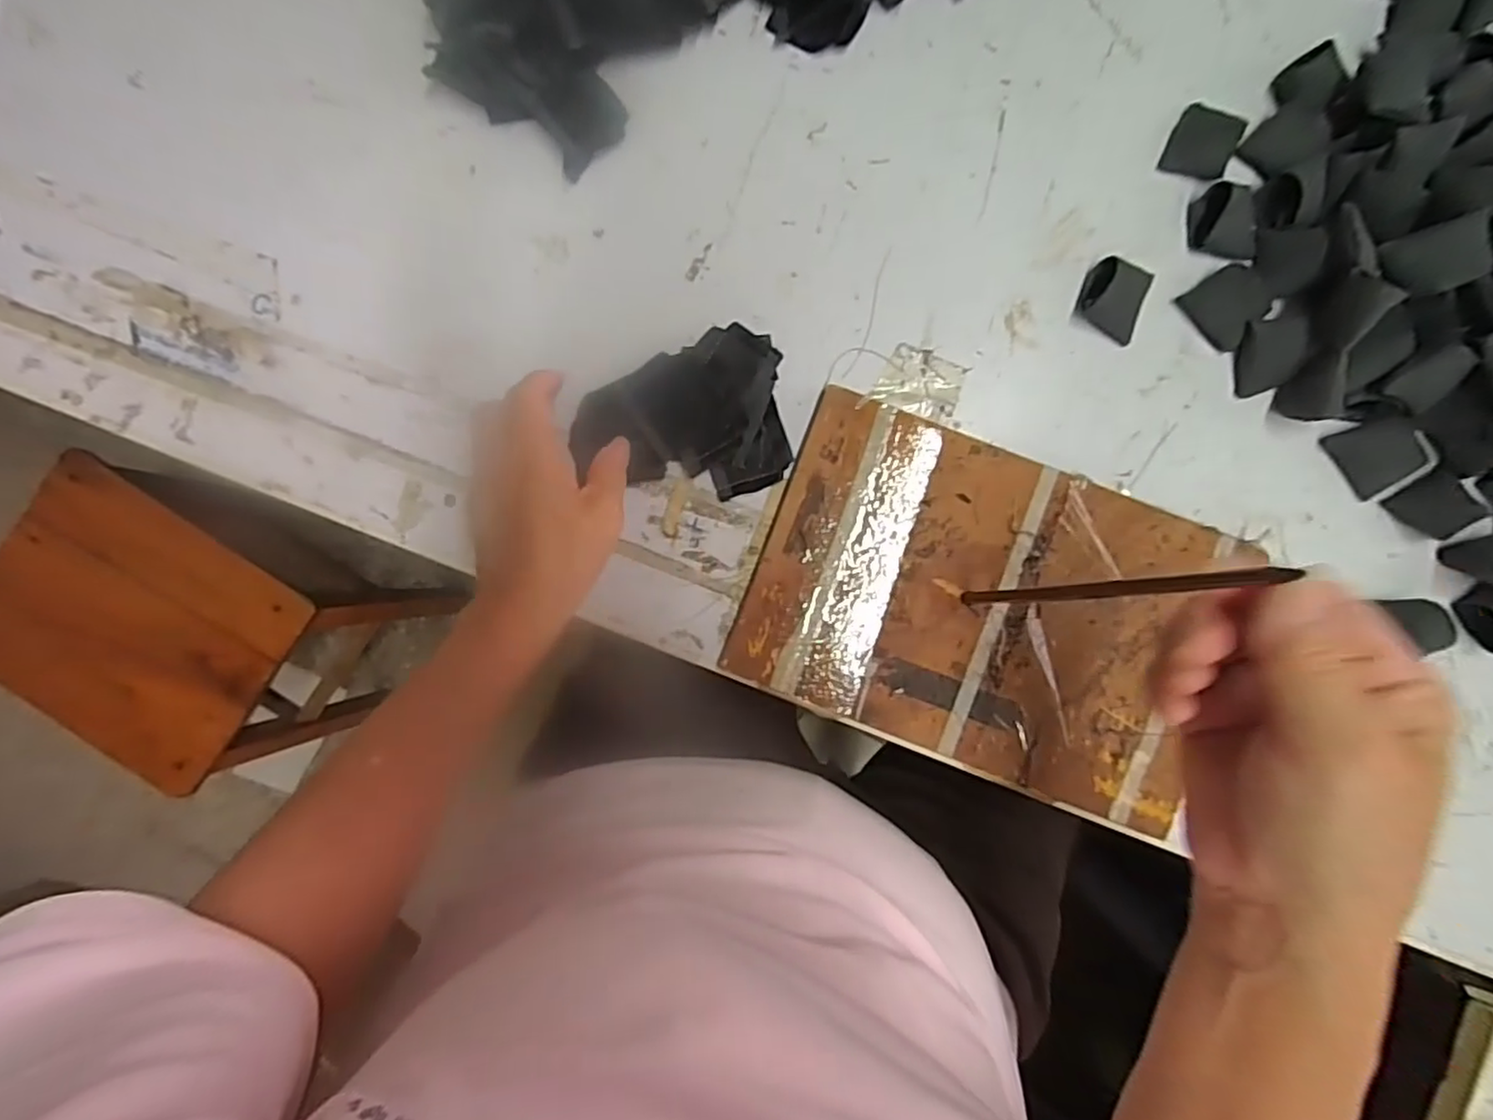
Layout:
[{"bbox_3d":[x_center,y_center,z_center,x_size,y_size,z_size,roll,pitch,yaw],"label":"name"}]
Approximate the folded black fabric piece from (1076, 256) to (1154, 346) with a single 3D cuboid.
[{"bbox_3d":[0.217,-0.155,0.391,0.036,0.019,0.043,20,88,1],"label":"folded black fabric piece"}]

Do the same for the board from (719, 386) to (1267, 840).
[{"bbox_3d":[0.136,0.026,0.387,0.254,0.014,0.176,20,88,1],"label":"board"}]

